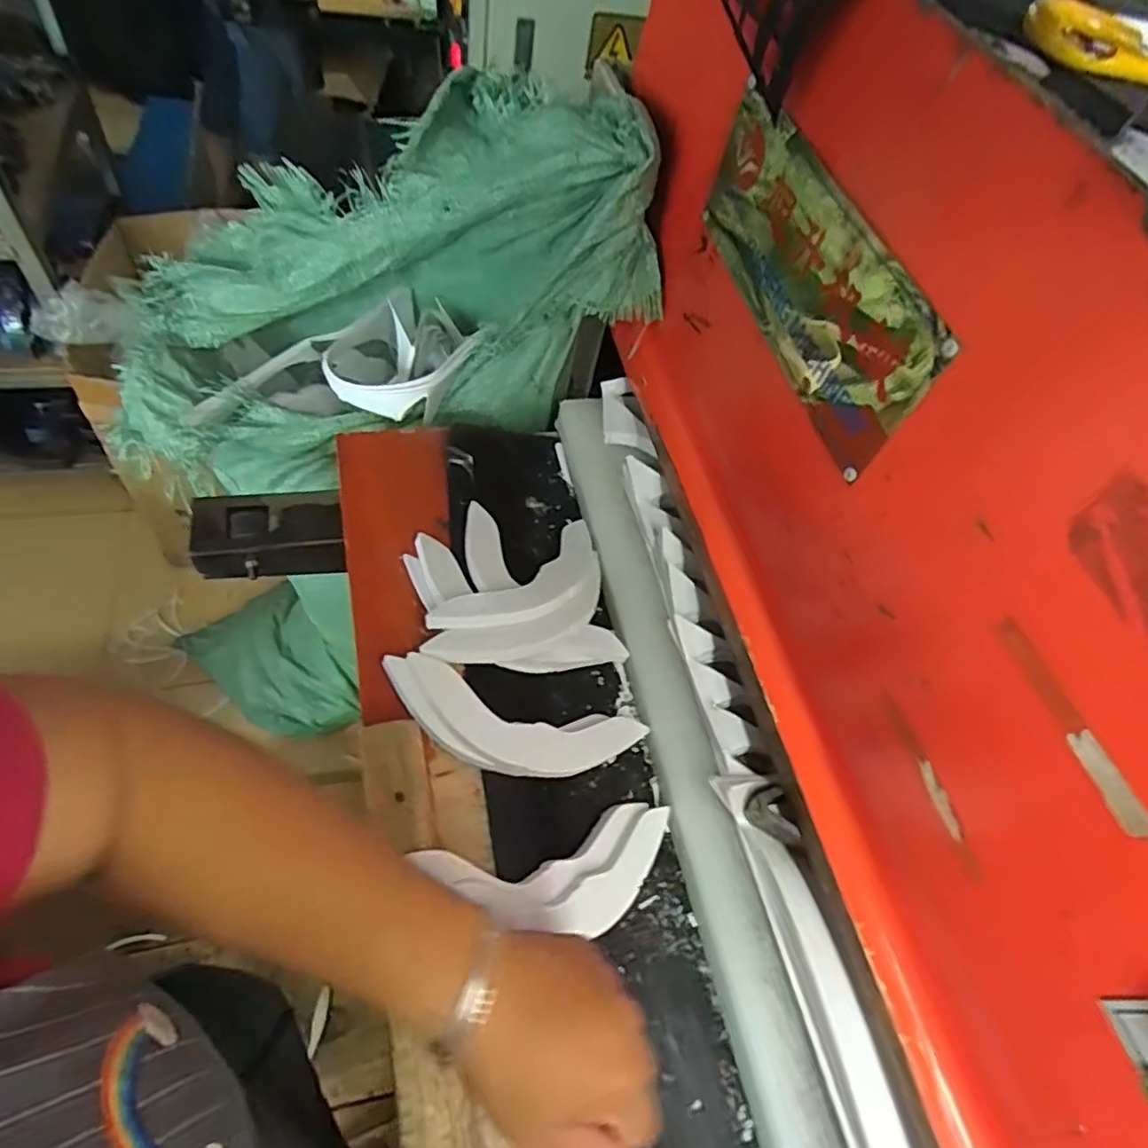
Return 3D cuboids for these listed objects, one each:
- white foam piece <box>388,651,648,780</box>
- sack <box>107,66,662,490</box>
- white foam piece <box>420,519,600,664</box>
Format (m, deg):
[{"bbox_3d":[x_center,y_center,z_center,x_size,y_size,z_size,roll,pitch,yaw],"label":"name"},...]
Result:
[{"bbox_3d":[-0.049,0.113,0.499,0.194,0.032,0.063,12,62,4],"label":"white foam piece"},{"bbox_3d":[-0.180,-0.266,0.671,0.547,0.253,0.215,-22,62,11],"label":"sack"},{"bbox_3d":[-0.034,0.020,0.553,0.189,0.022,0.085,-33,67,-33],"label":"white foam piece"}]

